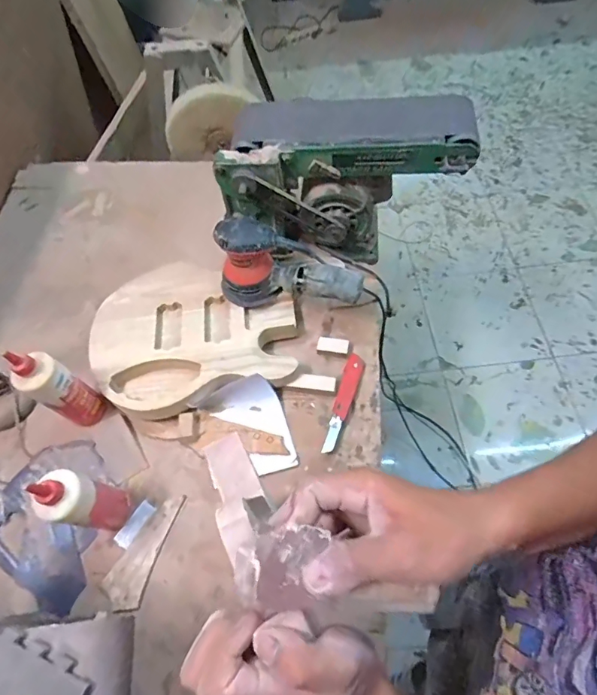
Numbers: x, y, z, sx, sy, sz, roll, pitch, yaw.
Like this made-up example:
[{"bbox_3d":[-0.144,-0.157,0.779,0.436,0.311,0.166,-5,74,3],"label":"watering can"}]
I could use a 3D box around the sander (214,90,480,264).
[{"bbox_3d":[0.077,-0.318,0.835,0.425,0.296,0.184,-2,62,2],"label":"sander"}]

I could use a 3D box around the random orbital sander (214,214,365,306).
[{"bbox_3d":[-0.012,-0.145,0.805,0.261,0.143,0.121,14,64,10],"label":"random orbital sander"}]

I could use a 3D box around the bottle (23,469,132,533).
[{"bbox_3d":[-0.308,0.224,0.643,0.053,0.211,0.069,16,64,11],"label":"bottle"}]

